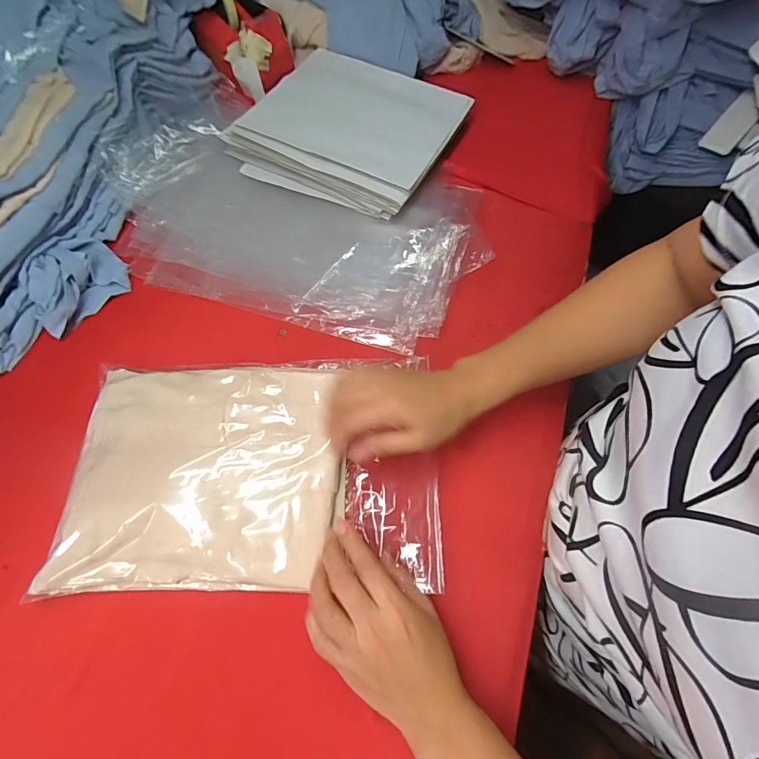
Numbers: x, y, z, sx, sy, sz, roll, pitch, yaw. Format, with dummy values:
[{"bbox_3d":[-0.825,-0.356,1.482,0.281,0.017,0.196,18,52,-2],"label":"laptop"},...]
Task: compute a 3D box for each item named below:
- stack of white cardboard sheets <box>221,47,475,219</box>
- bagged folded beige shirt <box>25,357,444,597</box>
[{"bbox_3d":[-0.040,-0.360,0.545,0.283,0.035,0.244,22,69,7],"label":"stack of white cardboard sheets"},{"bbox_3d":[-0.115,0.075,0.376,0.327,0.035,0.216,0,68,-2],"label":"bagged folded beige shirt"}]

